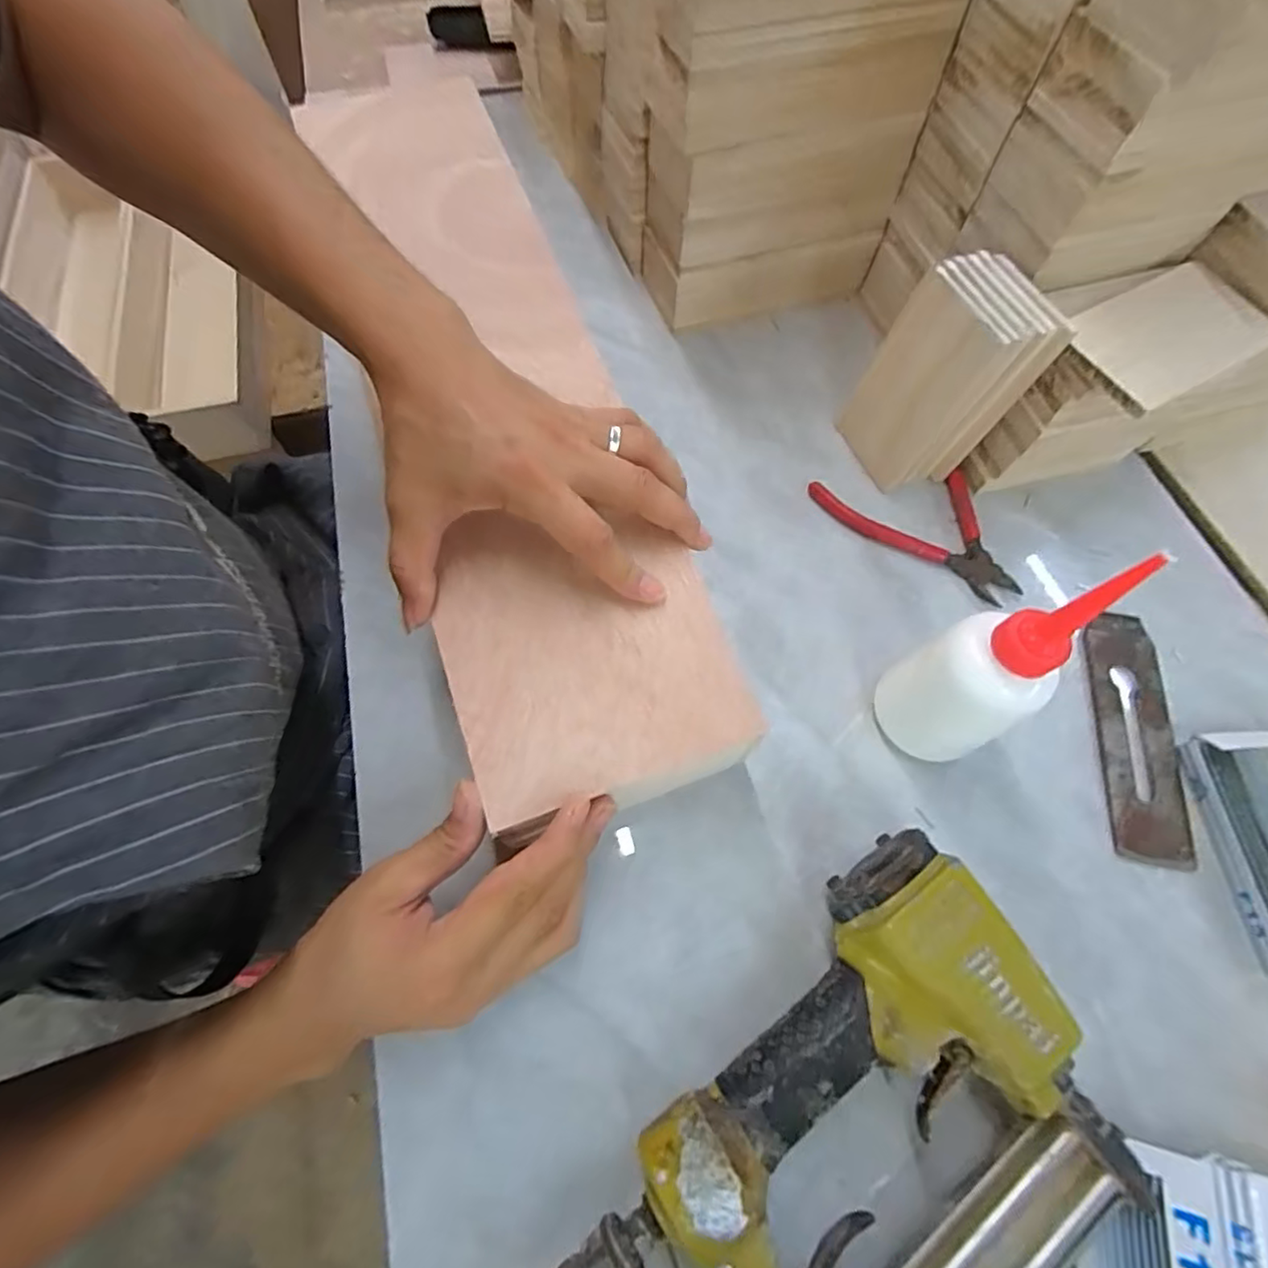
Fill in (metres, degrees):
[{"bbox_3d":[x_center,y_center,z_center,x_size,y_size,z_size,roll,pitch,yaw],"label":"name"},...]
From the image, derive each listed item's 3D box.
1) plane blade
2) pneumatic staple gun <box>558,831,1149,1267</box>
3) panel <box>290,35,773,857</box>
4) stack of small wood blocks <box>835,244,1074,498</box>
[{"bbox_3d":[0.309,0.060,0.375,0.047,0.004,0.155,10,65,4],"label":"plane blade"},{"bbox_3d":[0.100,0.230,0.258,0.150,0.061,0.241,41,70,17],"label":"pneumatic staple gun"},{"bbox_3d":[-0.085,-0.183,0.382,0.146,0.013,0.574,-15,69,-8],"label":"panel"},{"bbox_3d":[0.205,-0.171,0.415,0.070,0.123,0.084,-22,67,-11],"label":"stack of small wood blocks"}]

